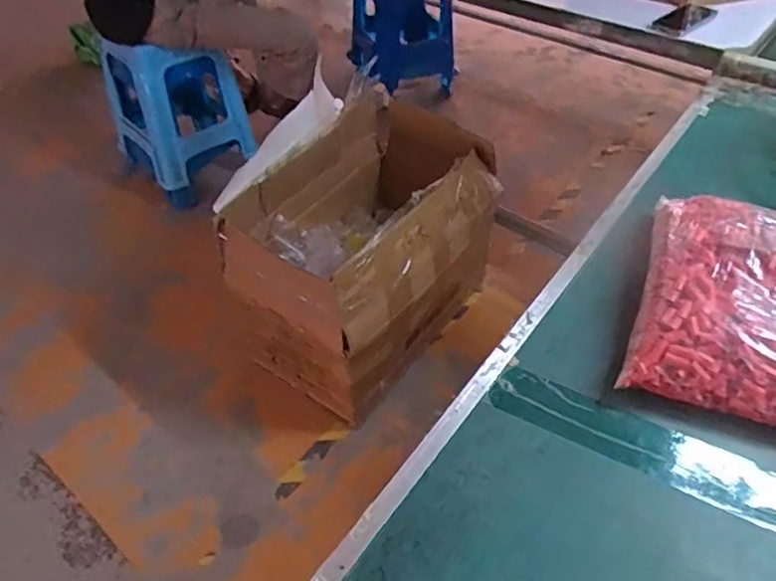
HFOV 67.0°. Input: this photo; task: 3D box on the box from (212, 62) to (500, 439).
[{"bbox_3d":[-0.034,-0.142,1.485,0.444,0.470,0.736,26,52,25],"label":"box"}]

